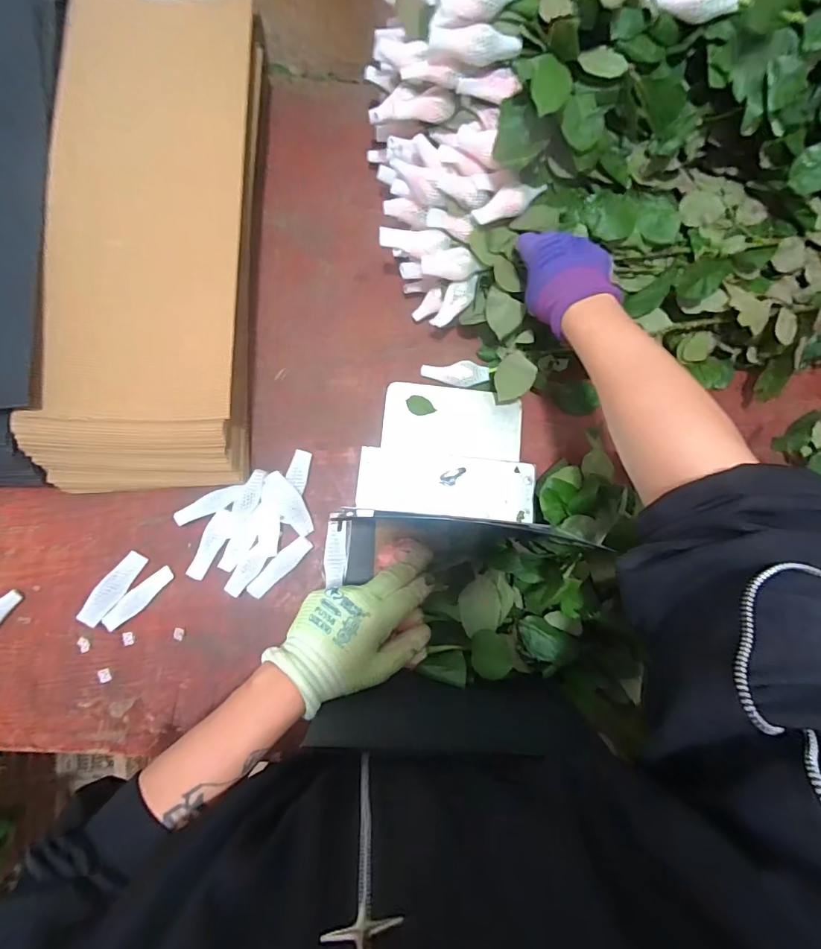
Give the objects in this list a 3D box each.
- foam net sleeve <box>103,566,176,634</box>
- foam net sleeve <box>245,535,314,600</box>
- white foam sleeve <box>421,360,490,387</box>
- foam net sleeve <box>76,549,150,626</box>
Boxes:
[{"bbox_3d":[-0.313,0.142,0.524,0.086,0.004,0.024,-42,99,-16],"label":"foam net sleeve"},{"bbox_3d":[-0.155,0.109,0.542,0.088,0.012,0.022,-43,86,-8],"label":"foam net sleeve"},{"bbox_3d":[0.057,-0.128,0.583,0.083,0.027,0.029,1,82,-3],"label":"white foam sleeve"},{"bbox_3d":[-0.341,0.131,0.523,0.030,0.011,0.088,38,81,3],"label":"foam net sleeve"}]

